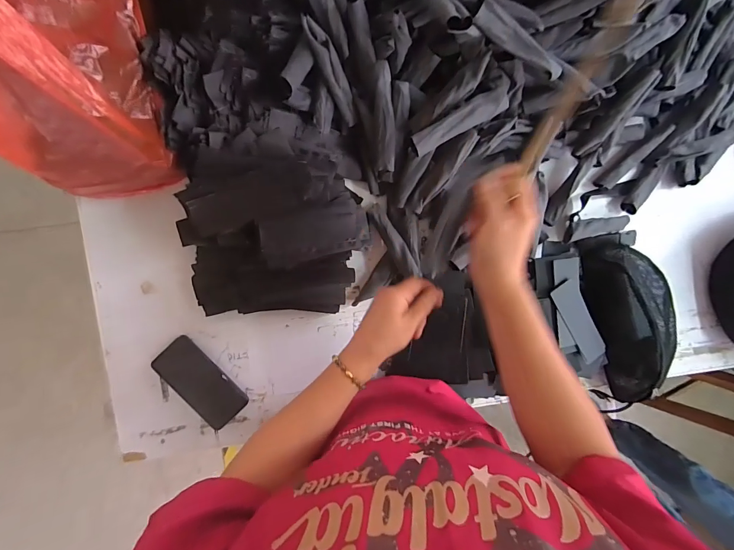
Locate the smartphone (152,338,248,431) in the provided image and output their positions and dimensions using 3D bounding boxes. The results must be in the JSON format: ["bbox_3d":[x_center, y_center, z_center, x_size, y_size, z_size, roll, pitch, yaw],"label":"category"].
[{"bbox_3d":[-0.290,0.188,0.622,0.081,0.009,0.162,-44,95,0],"label":"smartphone"}]

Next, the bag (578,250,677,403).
[{"bbox_3d":[0.488,0.074,0.639,0.149,0.074,0.292,-18,94,-3],"label":"bag"}]

